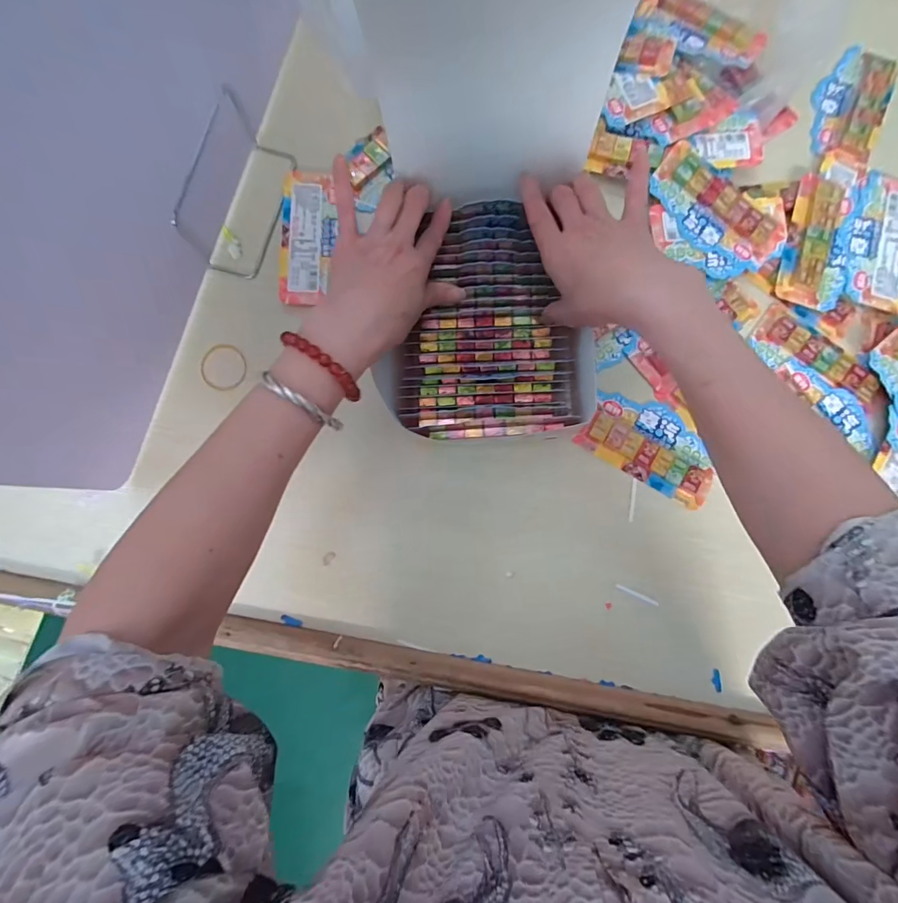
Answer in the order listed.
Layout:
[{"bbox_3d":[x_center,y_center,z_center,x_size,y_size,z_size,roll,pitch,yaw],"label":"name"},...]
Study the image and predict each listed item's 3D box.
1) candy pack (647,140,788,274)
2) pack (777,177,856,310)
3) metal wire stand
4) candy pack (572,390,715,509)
[{"bbox_3d":[0.276,-0.248,0.445,0.150,0.024,0.070,37,85,4],"label":"candy pack"},{"bbox_3d":[0.389,-0.221,0.453,0.064,0.011,0.141,13,84,1],"label":"pack"},{"bbox_3d":[-0.204,-0.255,0.423,0.059,0.070,0.148,14,84,1],"label":"metal wire stand"},{"bbox_3d":[0.206,-0.007,0.439,0.136,0.012,0.074,28,85,3],"label":"candy pack"}]

